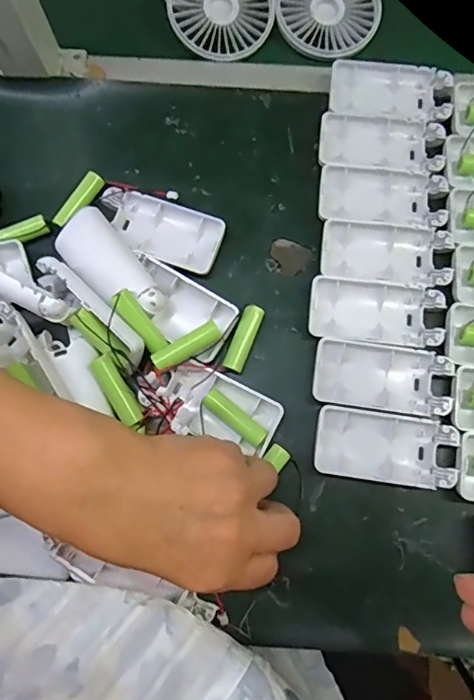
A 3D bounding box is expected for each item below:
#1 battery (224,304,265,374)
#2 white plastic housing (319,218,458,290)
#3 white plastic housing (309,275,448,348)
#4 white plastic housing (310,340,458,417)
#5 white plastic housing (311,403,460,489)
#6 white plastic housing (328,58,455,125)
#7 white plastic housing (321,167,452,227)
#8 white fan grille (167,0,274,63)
[{"bbox_3d":[0.005,-0.008,0.356,0.014,0.012,0.049,21,78,5],"label":"battery"},{"bbox_3d":[0.110,-0.069,0.366,0.092,0.012,0.046,8,77,2],"label":"white plastic housing"},{"bbox_3d":[0.100,-0.027,0.358,0.093,0.012,0.042,7,77,2],"label":"white plastic housing"},{"bbox_3d":[0.102,0.020,0.349,0.094,0.012,0.045,7,77,2],"label":"white plastic housing"},{"bbox_3d":[0.101,0.067,0.340,0.094,0.014,0.046,8,77,2],"label":"white plastic housing"},{"bbox_3d":[0.122,-0.206,0.396,0.094,0.010,0.047,11,77,4],"label":"white plastic housing"},{"bbox_3d":[0.111,-0.115,0.380,0.094,0.013,0.045,4,77,1],"label":"white plastic housing"},{"bbox_3d":[-0.011,-0.297,0.421,0.085,0.019,0.097,22,78,5],"label":"white fan grille"}]

